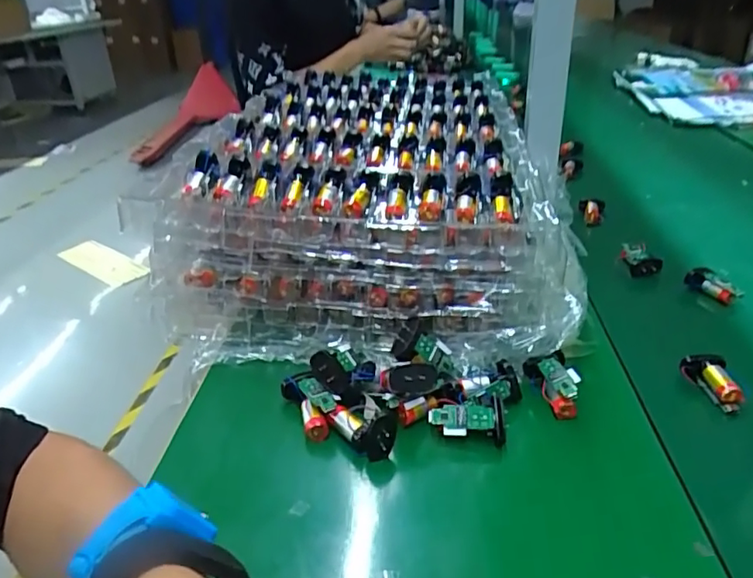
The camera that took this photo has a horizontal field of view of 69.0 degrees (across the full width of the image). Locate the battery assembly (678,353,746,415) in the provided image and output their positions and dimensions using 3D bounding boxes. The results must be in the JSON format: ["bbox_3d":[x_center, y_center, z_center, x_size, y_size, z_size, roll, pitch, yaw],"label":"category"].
[{"bbox_3d":[0.261,0.072,0.426,0.031,0.020,0.044,-2,30,1],"label":"battery assembly"}]

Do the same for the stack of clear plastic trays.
[{"bbox_3d":[0.016,-0.129,0.616,0.346,0.128,0.510,0,30,5],"label":"stack of clear plastic trays"}]

